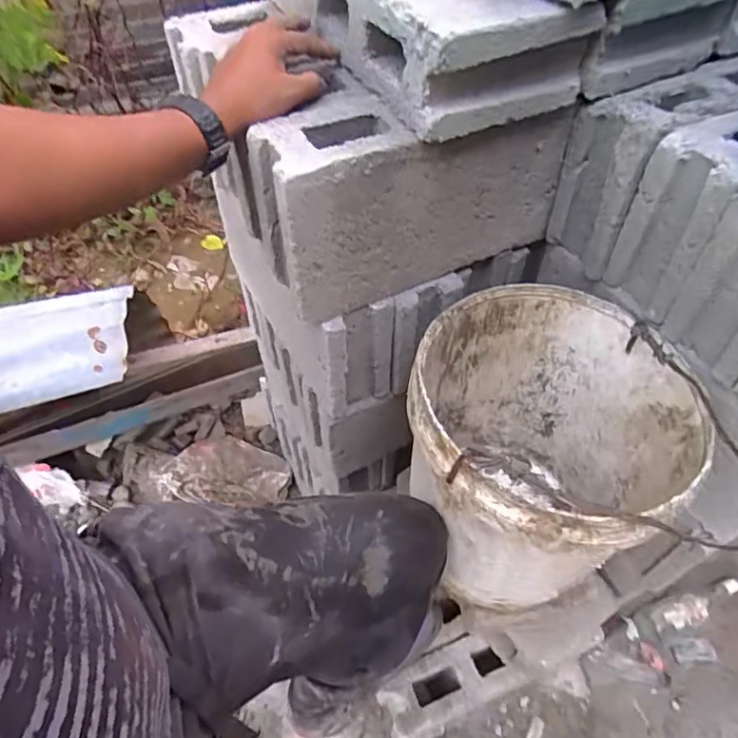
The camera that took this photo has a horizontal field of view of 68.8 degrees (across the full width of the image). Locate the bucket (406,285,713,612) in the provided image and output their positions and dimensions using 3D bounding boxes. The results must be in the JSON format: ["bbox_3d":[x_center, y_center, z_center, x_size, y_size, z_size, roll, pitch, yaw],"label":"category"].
[{"bbox_3d":[0.199,0.116,0.683,0.299,0.319,0.302,0,50,0],"label":"bucket"}]

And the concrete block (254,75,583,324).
[{"bbox_3d":[0.049,-0.204,0.622,0.343,0.196,0.126,-21,54,-16],"label":"concrete block"}]

